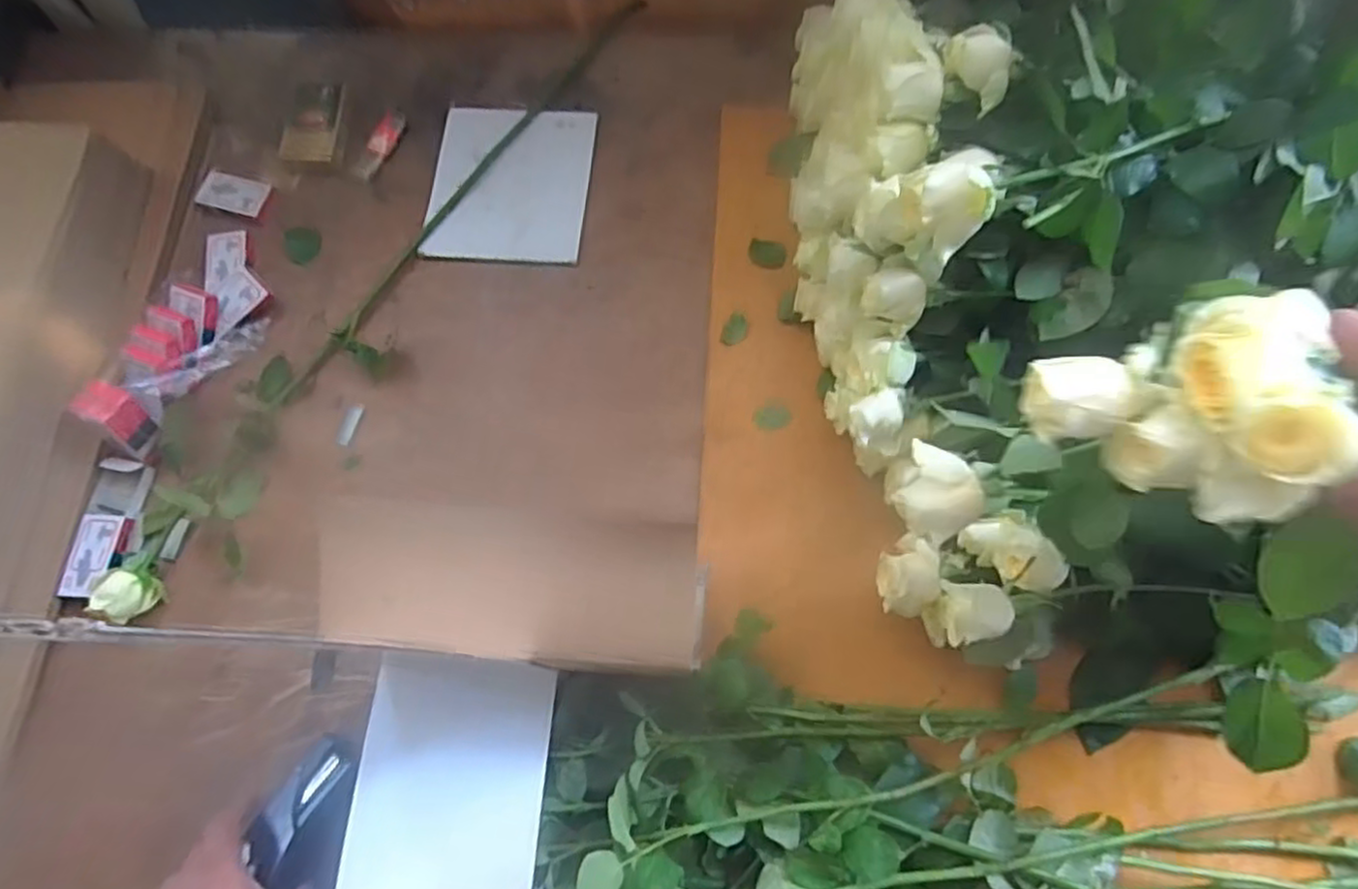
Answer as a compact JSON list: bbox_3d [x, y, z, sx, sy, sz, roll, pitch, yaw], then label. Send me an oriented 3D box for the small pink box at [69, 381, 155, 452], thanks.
[{"bbox_3d":[-0.483,-0.028,0.606,0.043,0.047,0.035,30,75,11],"label":"small pink box"}]

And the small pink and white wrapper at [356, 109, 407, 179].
[{"bbox_3d":[-0.307,-0.310,0.727,0.025,0.007,0.088,17,73,7],"label":"small pink and white wrapper"}]

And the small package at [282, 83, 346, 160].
[{"bbox_3d":[-0.377,-0.332,0.733,0.053,0.023,0.094,0,71,1],"label":"small package"}]

